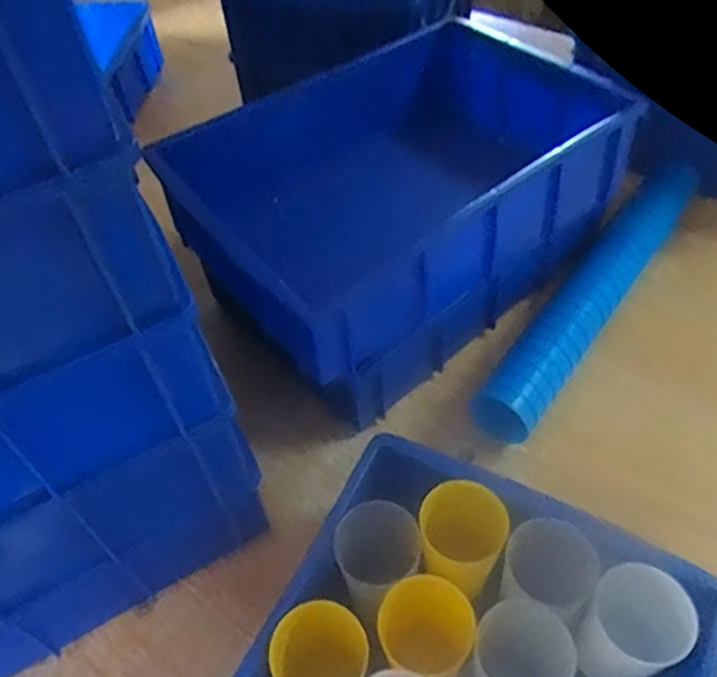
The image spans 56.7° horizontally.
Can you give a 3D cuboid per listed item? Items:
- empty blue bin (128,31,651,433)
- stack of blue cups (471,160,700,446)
[{"bbox_3d":[0.058,-0.149,0.710,0.445,0.179,0.310,-34,57,-22],"label":"empty blue bin"},{"bbox_3d":[0.270,-0.059,0.737,0.057,0.058,0.468,30,59,24],"label":"stack of blue cups"}]

